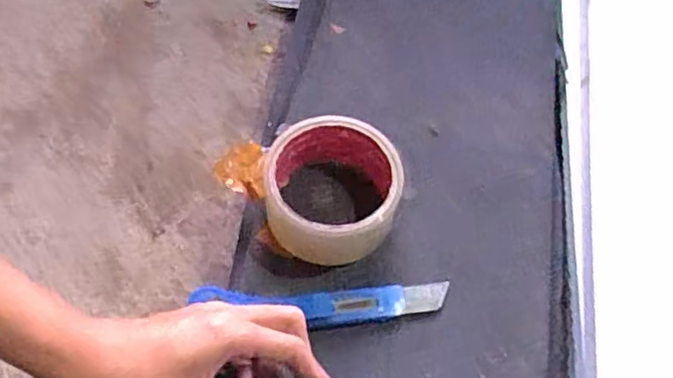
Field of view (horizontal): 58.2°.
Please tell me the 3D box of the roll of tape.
[{"bbox_3d":[-0.003,0.000,0.396,0.085,0.047,0.082,2,58,-3],"label":"roll of tape"}]

